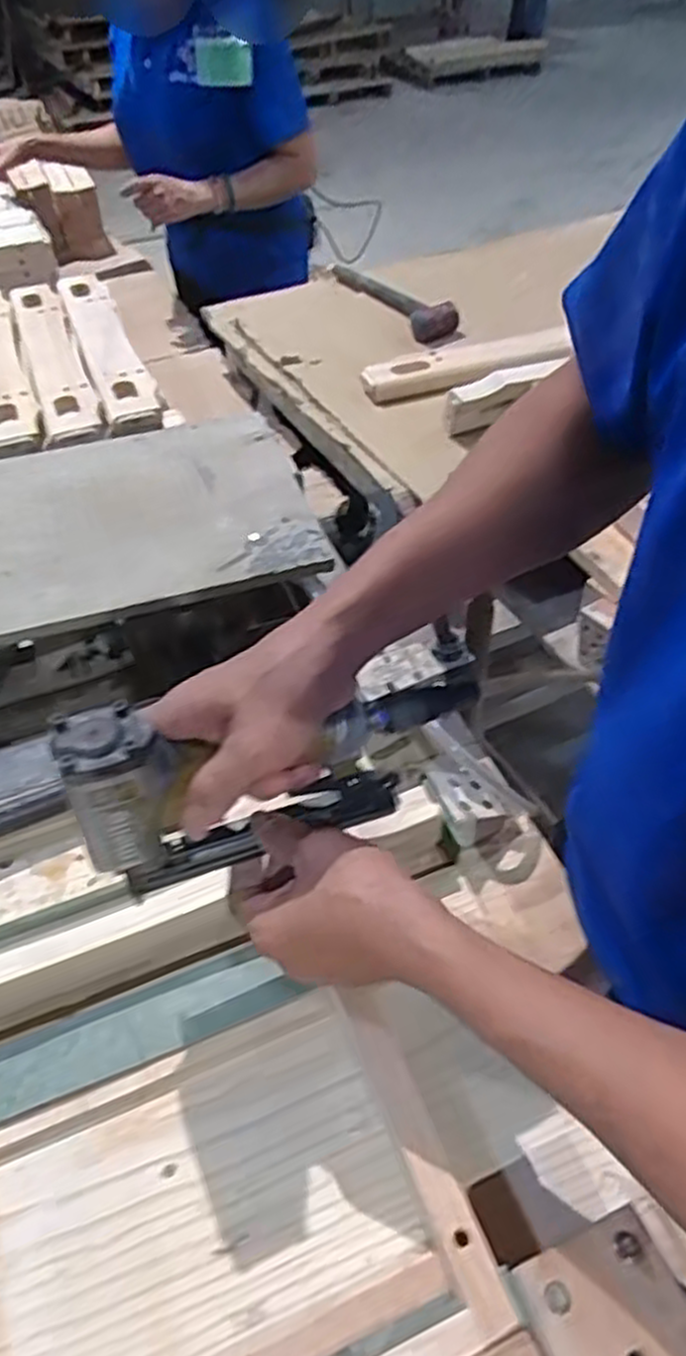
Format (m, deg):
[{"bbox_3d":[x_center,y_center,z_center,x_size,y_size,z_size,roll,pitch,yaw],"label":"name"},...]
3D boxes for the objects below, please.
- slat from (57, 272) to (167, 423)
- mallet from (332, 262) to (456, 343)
[{"bbox_3d":[-0.338,-0.483,1.129,0.072,0.024,0.458,-17,48,-14],"label":"slat"},{"bbox_3d":[0.086,-0.639,1.334,0.088,0.049,0.324,-19,49,-15],"label":"mallet"}]

